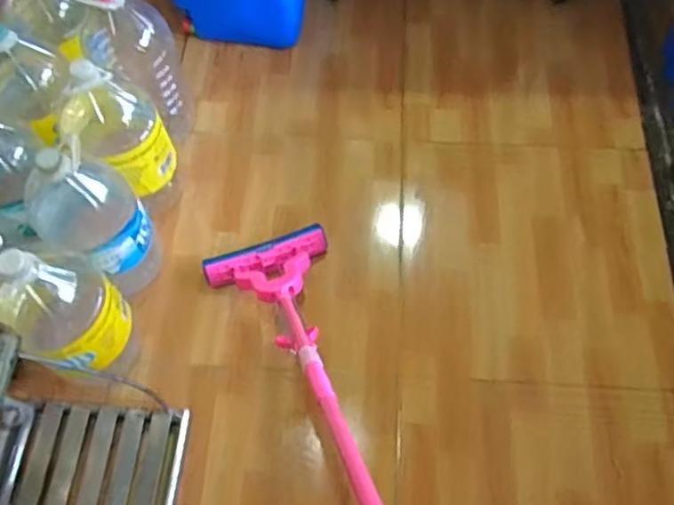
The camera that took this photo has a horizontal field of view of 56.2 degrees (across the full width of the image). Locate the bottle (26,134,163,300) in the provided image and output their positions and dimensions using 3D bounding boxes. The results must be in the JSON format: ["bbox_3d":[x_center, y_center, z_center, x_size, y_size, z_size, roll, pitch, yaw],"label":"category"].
[{"bbox_3d":[-0.471,-0.066,1.254,0.177,0.410,0.187,-1,64,1],"label":"bottle"}]

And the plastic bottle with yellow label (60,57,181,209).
[{"bbox_3d":[-0.447,-0.242,1.351,0.194,0.439,0.184,36,70,17],"label":"plastic bottle with yellow label"}]

